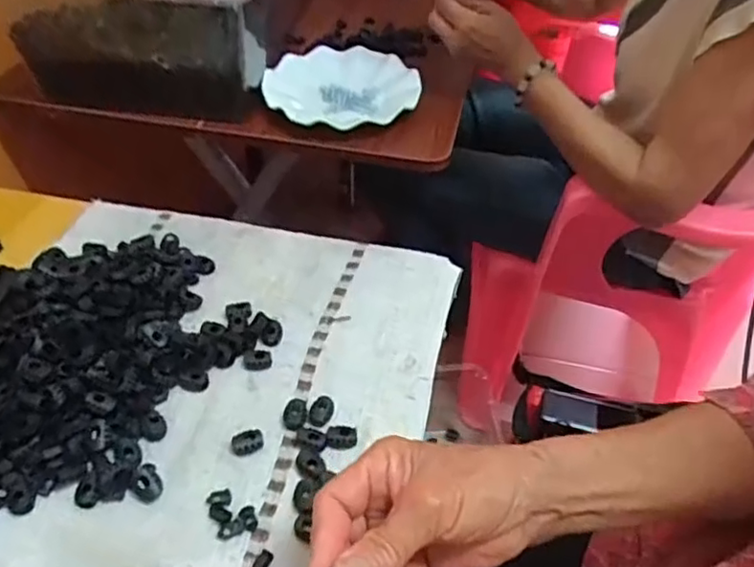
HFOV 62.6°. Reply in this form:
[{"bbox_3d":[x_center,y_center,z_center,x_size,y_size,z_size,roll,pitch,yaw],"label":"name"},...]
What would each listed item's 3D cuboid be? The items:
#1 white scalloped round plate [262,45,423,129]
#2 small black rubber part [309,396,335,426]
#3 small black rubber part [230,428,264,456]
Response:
[{"bbox_3d":[-0.043,-0.236,0.742,0.182,0.032,0.145,17,46,14],"label":"white scalloped round plate"},{"bbox_3d":[-0.041,0.096,0.460,0.017,0.010,0.023,11,45,7],"label":"small black rubber part"},{"bbox_3d":[-0.093,0.112,0.441,0.023,0.007,0.017,-19,48,-22],"label":"small black rubber part"}]

